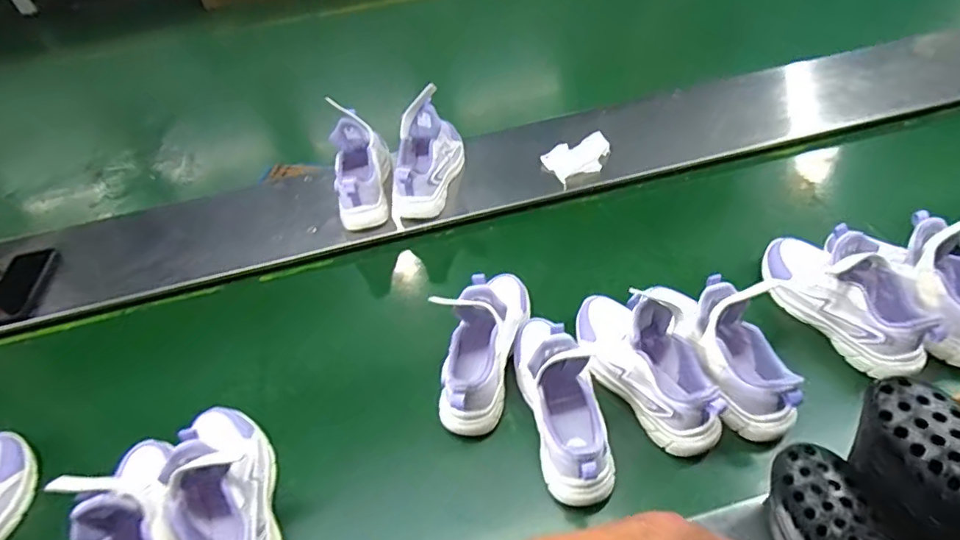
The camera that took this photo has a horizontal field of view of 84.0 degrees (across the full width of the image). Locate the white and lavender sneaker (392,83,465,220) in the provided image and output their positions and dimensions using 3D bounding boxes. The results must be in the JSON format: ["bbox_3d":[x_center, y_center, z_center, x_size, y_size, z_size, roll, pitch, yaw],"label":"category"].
[{"bbox_3d":[-0.095,-0.201,0.967,0.103,0.181,0.202,0,49,7],"label":"white and lavender sneaker"}]

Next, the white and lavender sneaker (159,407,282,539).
[{"bbox_3d":[-0.301,0.251,0.607,0.092,0.122,0.251,-20,50,-10],"label":"white and lavender sneaker"}]

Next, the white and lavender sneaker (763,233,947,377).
[{"bbox_3d":[0.501,0.022,0.729,0.106,0.114,0.240,-28,52,-17],"label":"white and lavender sneaker"}]

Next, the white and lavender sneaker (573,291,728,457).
[{"bbox_3d":[0.209,0.104,0.677,0.093,0.122,0.242,-32,53,-19],"label":"white and lavender sneaker"}]

